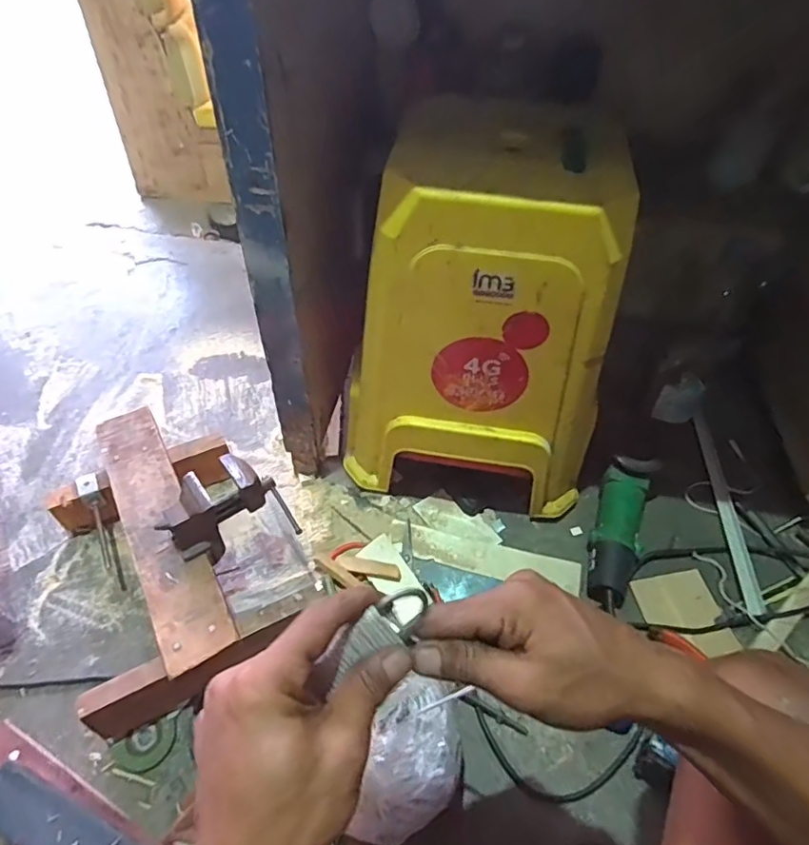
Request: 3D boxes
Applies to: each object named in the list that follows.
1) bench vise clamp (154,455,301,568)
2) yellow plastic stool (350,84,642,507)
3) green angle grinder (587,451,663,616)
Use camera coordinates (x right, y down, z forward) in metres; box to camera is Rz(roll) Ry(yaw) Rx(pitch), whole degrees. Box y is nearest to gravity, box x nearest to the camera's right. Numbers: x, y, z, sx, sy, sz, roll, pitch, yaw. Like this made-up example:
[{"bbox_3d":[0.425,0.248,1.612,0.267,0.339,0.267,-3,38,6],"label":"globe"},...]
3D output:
[{"bbox_3d":[-0.228,0.112,0.692,0.142,0.120,0.064,-28,58,-23],"label":"bench vise clamp"},{"bbox_3d":[0.107,-0.122,0.748,0.338,0.482,0.251,8,51,3],"label":"yellow plastic stool"},{"bbox_3d":[0.310,0.160,0.798,0.068,0.071,0.227,18,52,11],"label":"green angle grinder"}]

